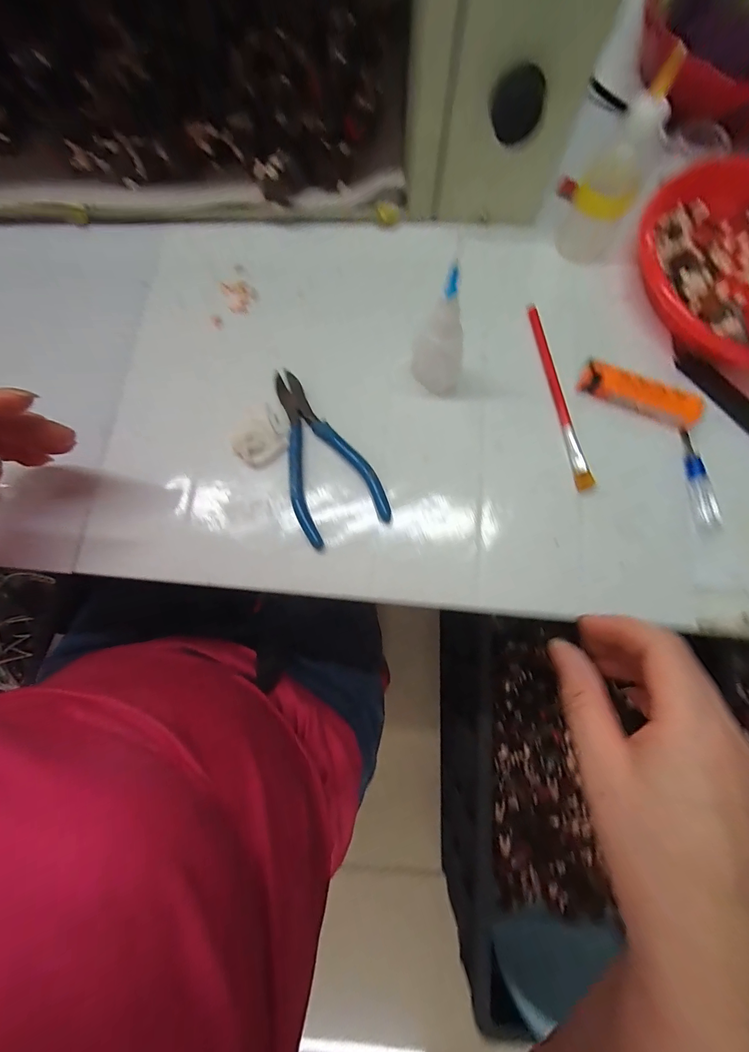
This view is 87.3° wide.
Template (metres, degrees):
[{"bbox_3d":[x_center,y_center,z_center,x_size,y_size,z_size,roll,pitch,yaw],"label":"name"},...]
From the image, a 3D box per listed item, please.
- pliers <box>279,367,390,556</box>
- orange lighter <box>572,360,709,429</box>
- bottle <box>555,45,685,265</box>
[{"bbox_3d":[-0.038,-0.050,0.266,0.058,0.011,0.120,-23,80,-6],"label":"pliers"},{"bbox_3d":[0.183,-0.089,0.269,0.081,0.010,0.023,20,79,3],"label":"orange lighter"},{"bbox_3d":[0.153,-0.226,0.255,0.049,0.092,0.042,31,79,5],"label":"bottle"}]

